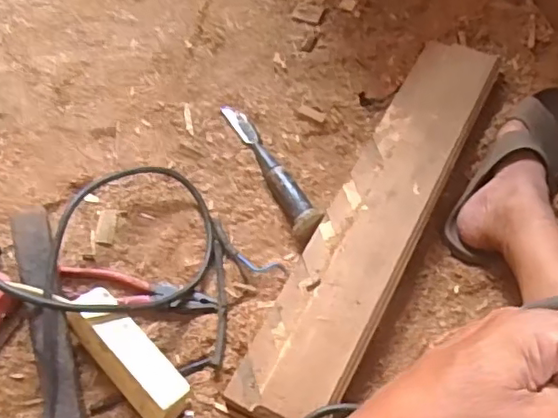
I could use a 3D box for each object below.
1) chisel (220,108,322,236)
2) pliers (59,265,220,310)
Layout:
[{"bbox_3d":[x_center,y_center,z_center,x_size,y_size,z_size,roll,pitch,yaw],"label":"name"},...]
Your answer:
[{"bbox_3d":[-0.012,-0.061,0.804,0.032,0.032,0.231,-22,61,-17],"label":"chisel"},{"bbox_3d":[-0.165,0.091,0.695,0.183,0.022,0.052,3,57,-3],"label":"pliers"}]

